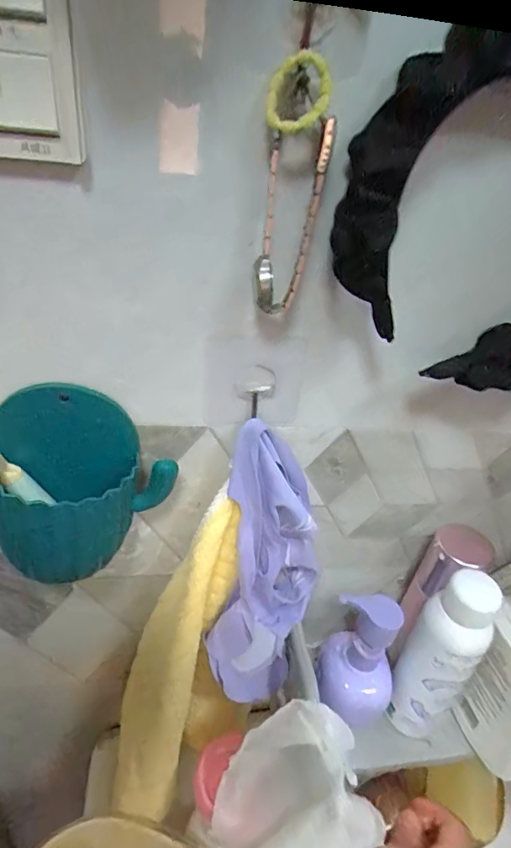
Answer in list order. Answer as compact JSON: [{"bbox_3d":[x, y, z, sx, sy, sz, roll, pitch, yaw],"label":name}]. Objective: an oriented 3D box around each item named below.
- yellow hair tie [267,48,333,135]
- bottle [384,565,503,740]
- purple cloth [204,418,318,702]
[{"bbox_3d":[0.019,-0.148,0.217,0.026,0.030,0.012,-4,35,-18],"label":"yellow hair tie"},{"bbox_3d":[0.141,0.181,0.376,0.046,0.164,0.040,29,39,29],"label":"bottle"},{"bbox_3d":[0.008,0.107,0.351,0.072,0.205,0.078,11,33,5],"label":"purple cloth"}]

